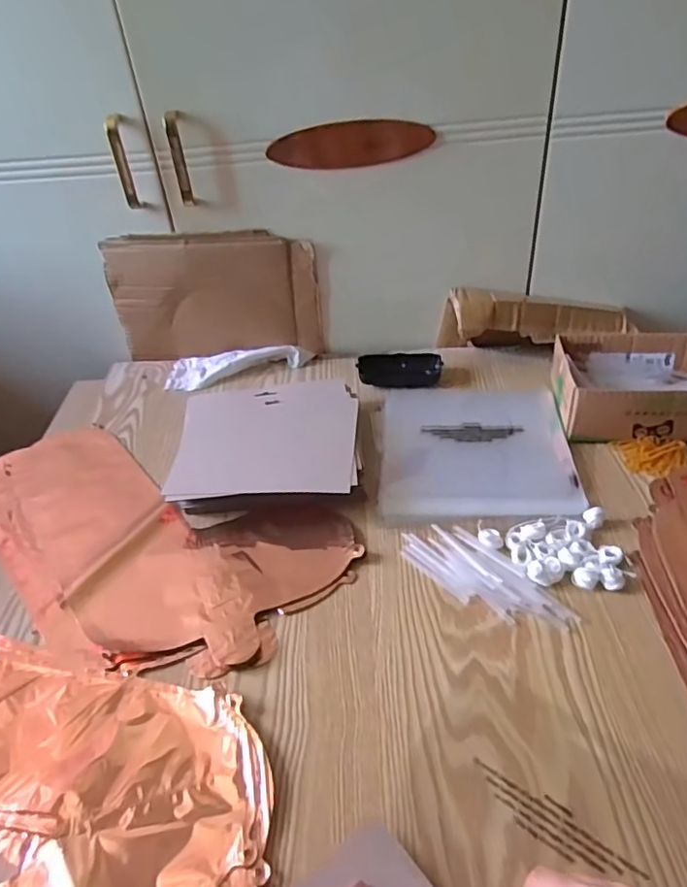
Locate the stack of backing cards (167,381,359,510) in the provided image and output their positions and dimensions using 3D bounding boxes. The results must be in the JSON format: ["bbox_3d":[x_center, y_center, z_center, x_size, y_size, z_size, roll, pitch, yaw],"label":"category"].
[{"bbox_3d":[-0.081,0.004,0.659,0.194,0.041,0.195,-3,37,1],"label":"stack of backing cards"}]

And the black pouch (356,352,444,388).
[{"bbox_3d":[0.074,-0.099,0.779,0.108,0.021,0.050,-1,37,4],"label":"black pouch"}]

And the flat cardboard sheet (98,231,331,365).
[{"bbox_3d":[-0.170,-0.189,0.793,0.272,0.178,0.023,-2,37,2],"label":"flat cardboard sheet"}]

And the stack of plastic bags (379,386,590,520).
[{"bbox_3d":[0.148,0.002,0.667,0.203,0.024,0.218,1,37,6],"label":"stack of plastic bags"}]

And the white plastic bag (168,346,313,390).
[{"bbox_3d":[-0.144,-0.113,0.819,0.197,0.025,0.065,-9,39,-4],"label":"white plastic bag"}]

